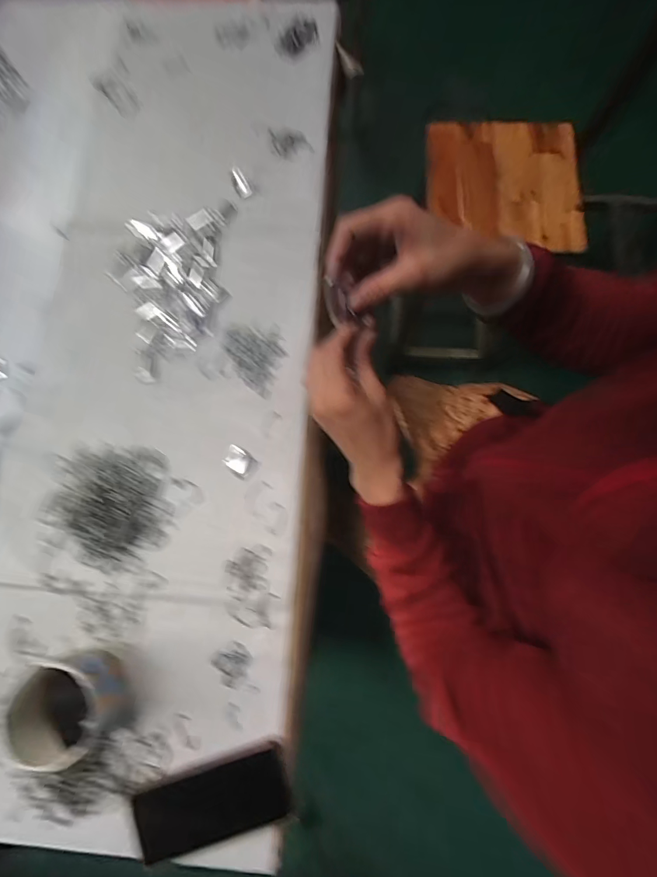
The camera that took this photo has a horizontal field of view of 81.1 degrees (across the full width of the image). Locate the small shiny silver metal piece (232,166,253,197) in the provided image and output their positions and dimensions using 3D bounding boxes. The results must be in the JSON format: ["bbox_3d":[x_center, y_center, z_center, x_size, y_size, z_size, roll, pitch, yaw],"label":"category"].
[{"bbox_3d":[-0.132,-0.383,0.574,0.022,0.006,0.044,-25,100,-4],"label":"small shiny silver metal piece"}]

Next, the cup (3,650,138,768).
[{"bbox_3d":[-0.269,0.276,0.406,0.088,0.081,0.091,0,79,1],"label":"cup"}]

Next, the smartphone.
[{"bbox_3d":[-0.121,0.384,0.408,0.152,0.014,0.068,-15,68,-9],"label":"smartphone"}]

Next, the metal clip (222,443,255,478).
[{"bbox_3d":[-0.116,0.029,0.496,0.039,0.004,0.030,35,81,7],"label":"metal clip"}]

